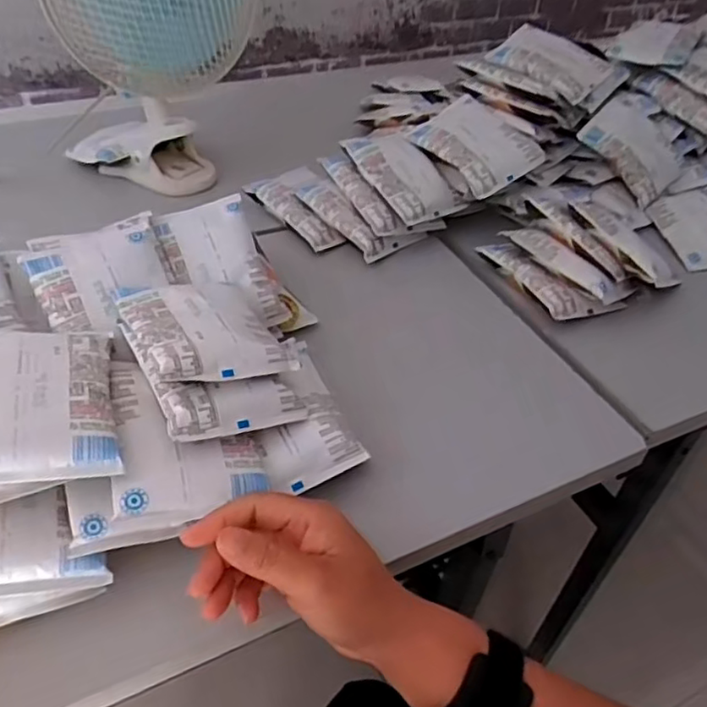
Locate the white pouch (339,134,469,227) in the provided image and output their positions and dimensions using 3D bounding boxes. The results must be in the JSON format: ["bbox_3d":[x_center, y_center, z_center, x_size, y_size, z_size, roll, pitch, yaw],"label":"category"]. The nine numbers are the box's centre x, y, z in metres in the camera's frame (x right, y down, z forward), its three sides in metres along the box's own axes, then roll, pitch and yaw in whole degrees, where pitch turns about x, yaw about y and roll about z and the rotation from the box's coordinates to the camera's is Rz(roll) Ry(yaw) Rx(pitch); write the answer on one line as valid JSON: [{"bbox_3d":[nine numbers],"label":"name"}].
[{"bbox_3d":[0.058,-0.202,0.700,0.090,0.020,0.122,-28,74,-24],"label":"white pouch"}]

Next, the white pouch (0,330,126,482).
[{"bbox_3d":[-0.197,0.025,0.387,0.093,0.018,0.119,0,42,-25],"label":"white pouch"}]

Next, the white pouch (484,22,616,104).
[{"bbox_3d":[0.246,-0.366,0.784,0.132,0.022,0.094,32,65,11],"label":"white pouch"}]

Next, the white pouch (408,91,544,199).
[{"bbox_3d":[0.140,-0.239,0.706,0.102,0.021,0.126,-37,69,-16],"label":"white pouch"}]

